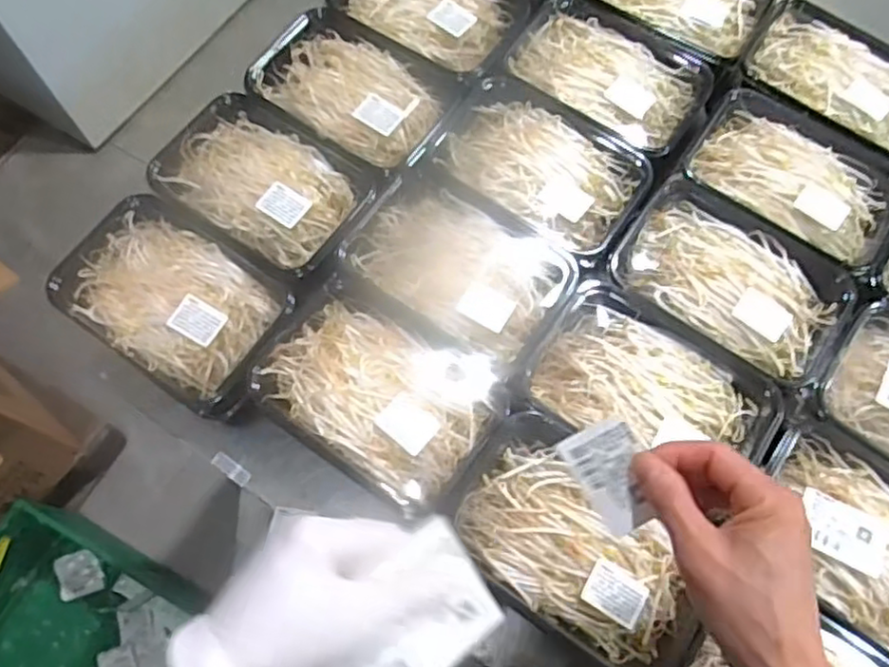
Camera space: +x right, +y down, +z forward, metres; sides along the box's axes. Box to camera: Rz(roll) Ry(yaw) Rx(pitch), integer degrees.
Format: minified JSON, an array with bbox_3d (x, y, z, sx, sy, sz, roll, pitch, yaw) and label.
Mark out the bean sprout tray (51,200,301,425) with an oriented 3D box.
[{"bbox_3d":[-0.221,-0.030,0.557,0.187,0.031,0.123,32,70,11],"label":"bean sprout tray"}]

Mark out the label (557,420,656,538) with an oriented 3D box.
[{"bbox_3d":[0.093,0.079,0.372,0.038,0.007,0.058,-31,84,20],"label":"label"}]

